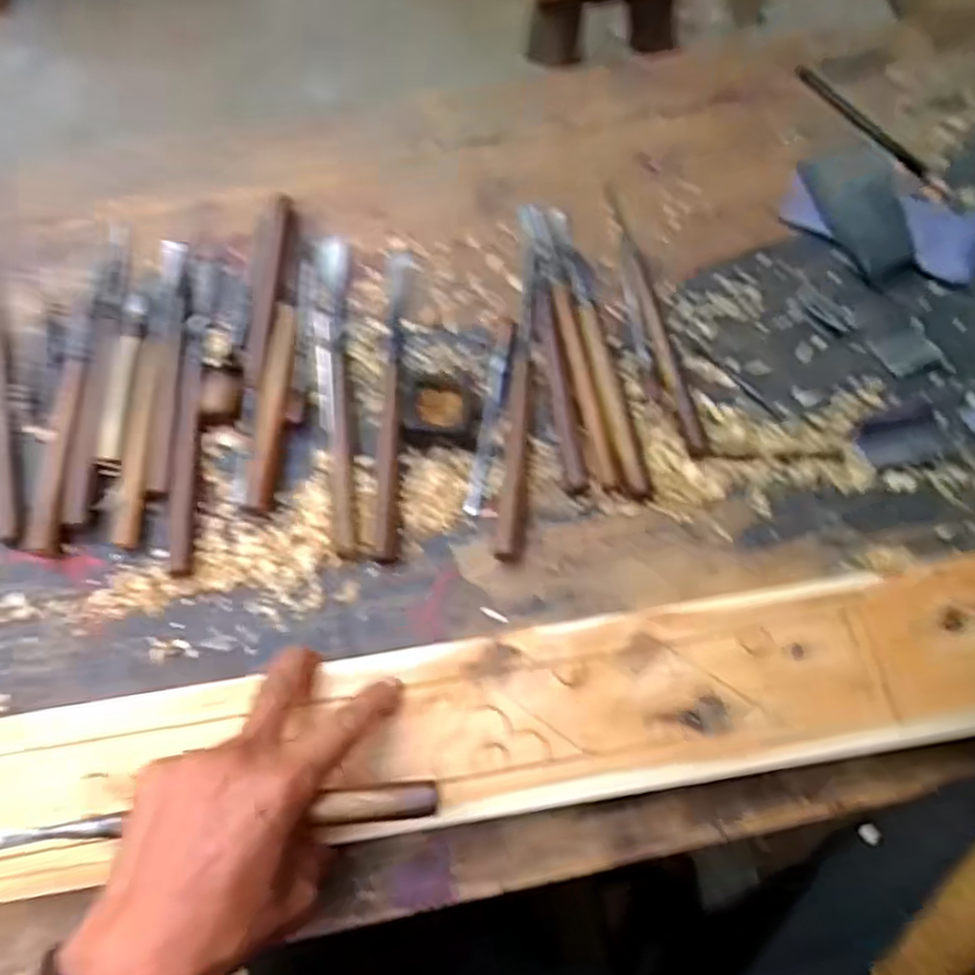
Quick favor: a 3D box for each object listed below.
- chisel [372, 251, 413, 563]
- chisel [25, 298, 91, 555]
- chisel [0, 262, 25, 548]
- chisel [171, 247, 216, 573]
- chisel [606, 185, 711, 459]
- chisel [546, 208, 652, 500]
[{"bbox_3d":[-0.068,-0.071,0.543,0.016,0.011,0.249,-1,68,2],"label":"chisel"},{"bbox_3d":[-0.298,-0.049,0.539,0.020,0.012,0.199,-4,67,0],"label":"chisel"},{"bbox_3d":[-0.351,-0.068,0.551,0.022,0.010,0.243,-16,68,-5],"label":"chisel"},{"bbox_3d":[-0.210,-0.062,0.544,0.017,0.012,0.255,-4,67,0],"label":"chisel"},{"bbox_3d":[0.122,-0.136,0.570,0.020,0.011,0.252,-12,68,-3],"label":"chisel"},{"bbox_3d":[0.080,-0.104,0.553,0.021,0.012,0.238,-11,68,-3],"label":"chisel"}]

